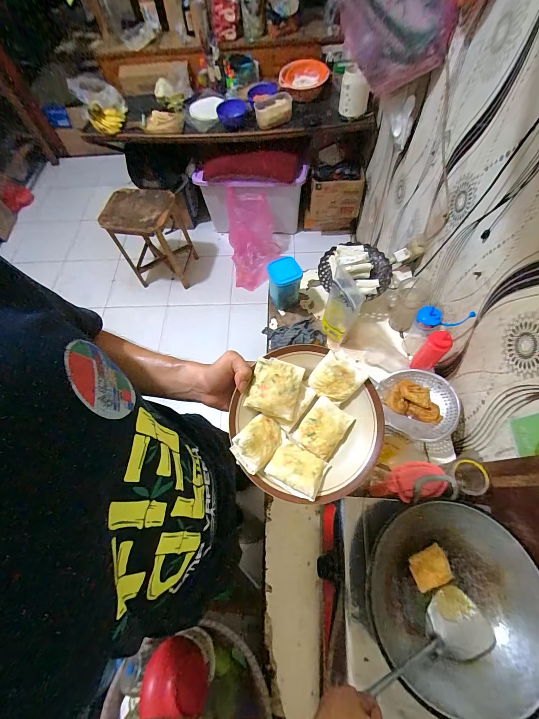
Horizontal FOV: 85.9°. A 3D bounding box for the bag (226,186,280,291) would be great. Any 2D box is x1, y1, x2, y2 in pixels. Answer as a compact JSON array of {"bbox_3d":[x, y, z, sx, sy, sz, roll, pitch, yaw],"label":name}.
[{"bbox_3d":[-0.091,-0.694,1.711,0.293,0.514,0.203,-4,36,-1],"label":"bag"}]

